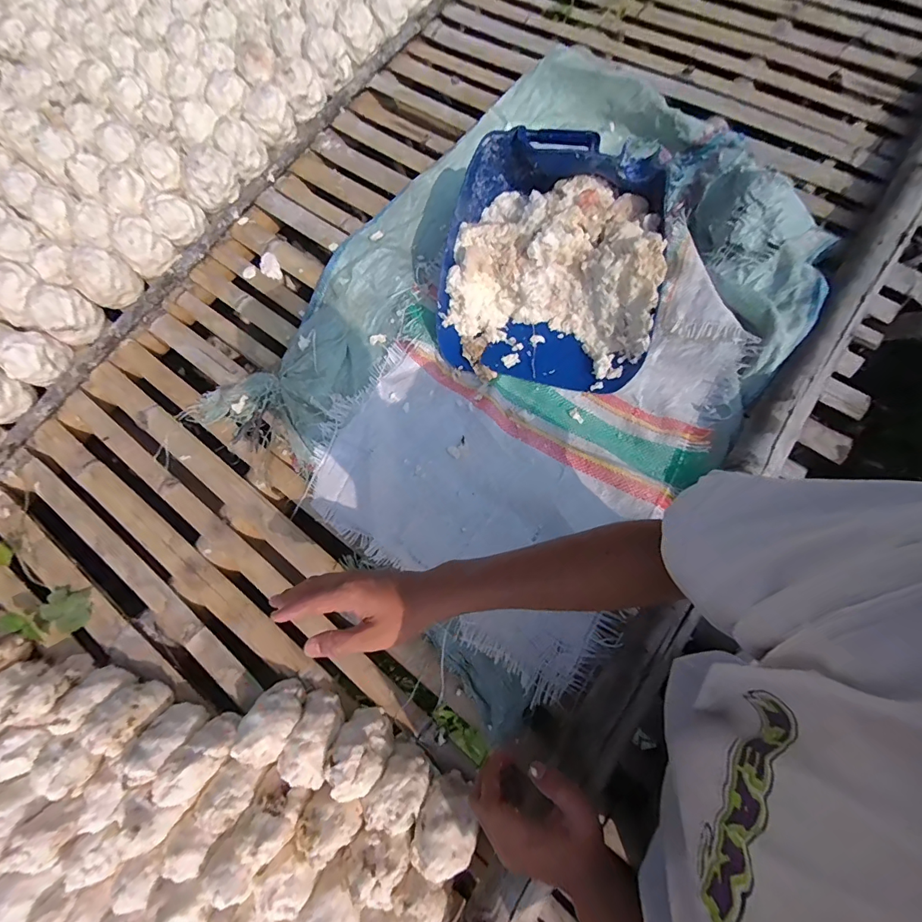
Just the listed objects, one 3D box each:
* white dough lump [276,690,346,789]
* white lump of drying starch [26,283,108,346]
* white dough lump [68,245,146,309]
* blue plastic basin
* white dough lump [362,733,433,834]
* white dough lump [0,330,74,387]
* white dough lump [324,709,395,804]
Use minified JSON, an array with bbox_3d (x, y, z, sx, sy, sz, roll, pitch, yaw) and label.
[{"bbox_3d":[-0.177,0.333,0.528,0.055,0.064,0.080,16,76,6],"label":"white dough lump"},{"bbox_3d":[-0.659,-0.244,0.729,0.072,0.079,0.083,32,78,10],"label":"white lump of drying starch"},{"bbox_3d":[-0.606,-0.314,0.745,0.082,0.083,0.079,-1,75,2],"label":"white dough lump"},{"bbox_3d":[0.125,-0.291,0.644,0.309,0.141,0.334,6,75,4],"label":"blue plastic basin"},{"bbox_3d":[-0.070,0.374,0.500,0.055,0.069,0.076,33,78,10],"label":"white dough lump"},{"bbox_3d":[-0.693,-0.168,0.710,0.064,0.078,0.085,27,78,9],"label":"white dough lump"},{"bbox_3d":[-0.120,0.344,0.514,0.065,0.069,0.078,33,78,10],"label":"white dough lump"}]

